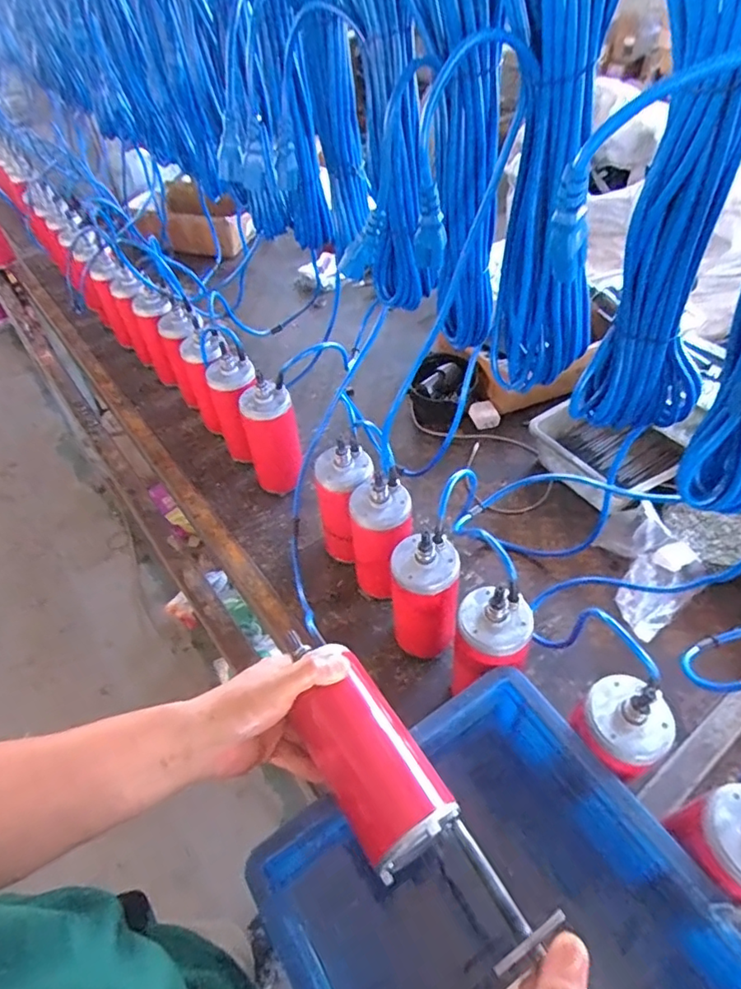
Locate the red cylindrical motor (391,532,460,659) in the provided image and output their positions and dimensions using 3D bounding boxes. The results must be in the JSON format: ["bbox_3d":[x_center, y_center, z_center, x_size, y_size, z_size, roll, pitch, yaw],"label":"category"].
[{"bbox_3d":[0.063,0.126,0.666,0.080,0.193,0.075,1,48,4],"label":"red cylindrical motor"}]

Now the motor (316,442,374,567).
[{"bbox_3d":[-0.033,0.017,0.765,0.070,0.197,0.072,-1,48,1],"label":"motor"}]

